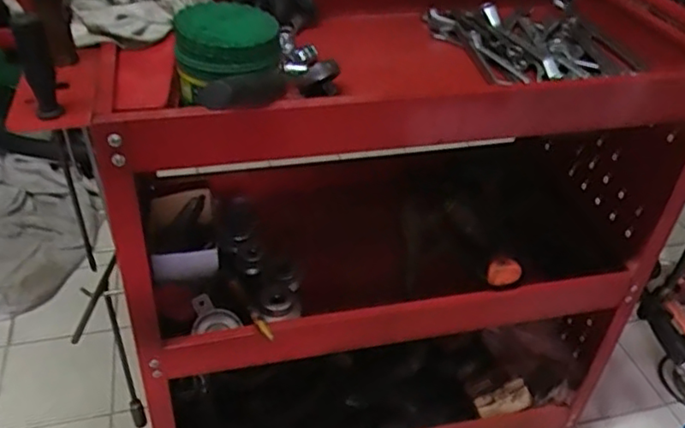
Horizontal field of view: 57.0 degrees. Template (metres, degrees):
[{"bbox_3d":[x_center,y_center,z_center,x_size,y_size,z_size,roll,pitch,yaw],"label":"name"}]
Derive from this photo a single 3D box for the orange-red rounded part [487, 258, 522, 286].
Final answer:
[{"bbox_3d":[0.204,0.072,0.797,0.041,0.031,0.020,-3,38,-8],"label":"orange-red rounded part"}]

